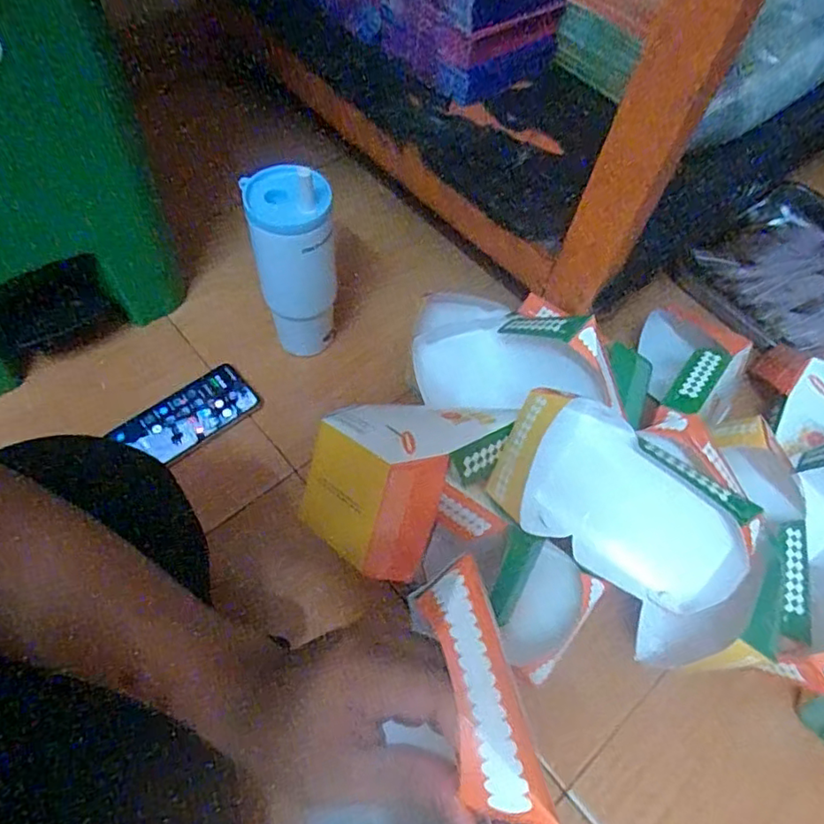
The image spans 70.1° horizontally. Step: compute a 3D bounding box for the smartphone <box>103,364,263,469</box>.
[{"bbox_3d":[-0.253,0.007,0.669,0.151,0.012,0.081,-34,71,-19],"label":"smartphone"}]

